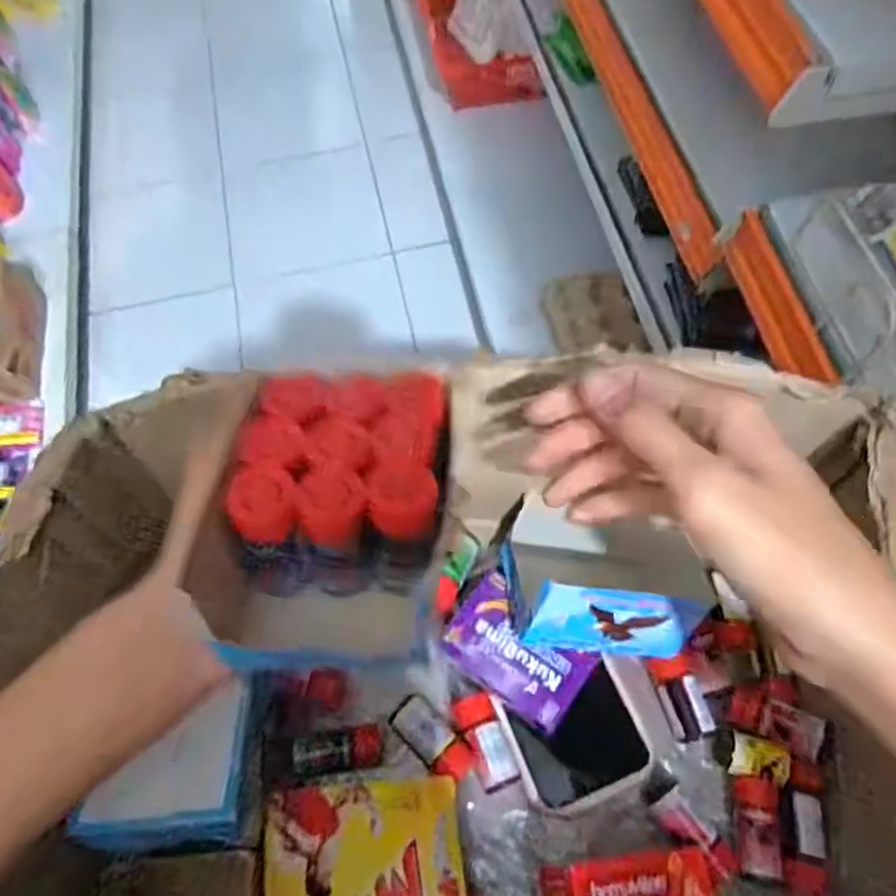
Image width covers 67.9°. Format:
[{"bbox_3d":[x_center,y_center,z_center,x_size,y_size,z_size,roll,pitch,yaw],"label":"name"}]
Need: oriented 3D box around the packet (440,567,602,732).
[{"bbox_3d":[0.041,0.125,0.407,0.088,0.015,0.058,39,72,19],"label":"packet"}]

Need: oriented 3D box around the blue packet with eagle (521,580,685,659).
[{"bbox_3d":[0.094,0.103,0.388,0.097,0.057,0.010,8,38,-13],"label":"blue packet with eagle"}]

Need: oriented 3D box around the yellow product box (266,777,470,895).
[{"bbox_3d":[-0.041,0.204,0.323,0.102,0.020,0.073,-16,58,21],"label":"yellow product box"}]

